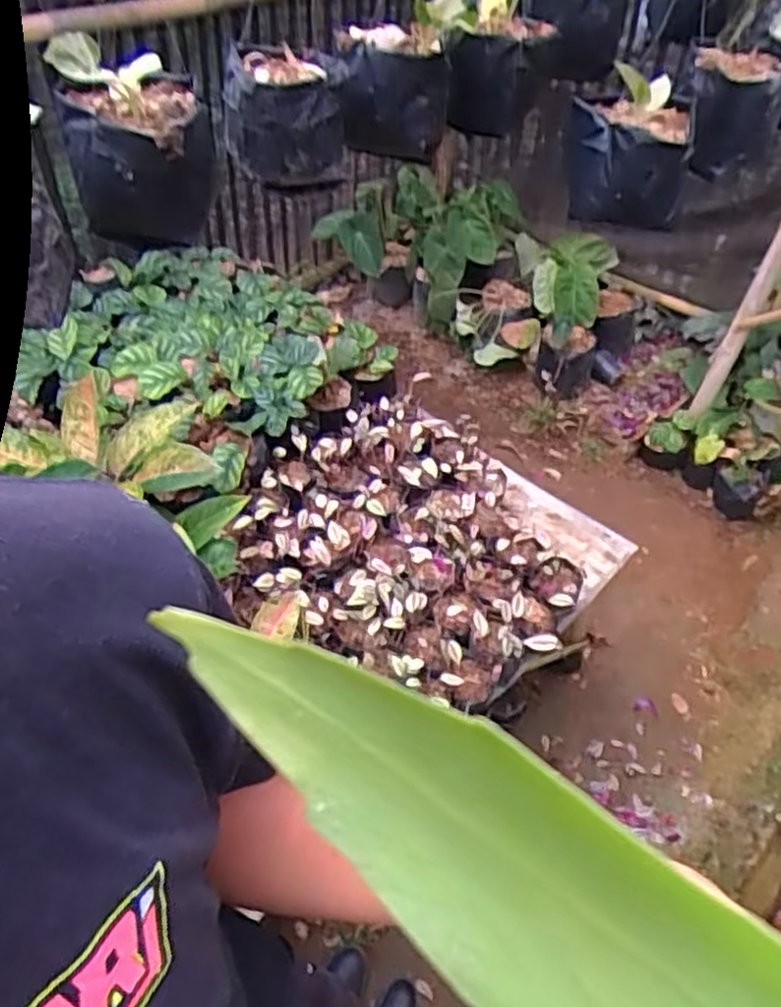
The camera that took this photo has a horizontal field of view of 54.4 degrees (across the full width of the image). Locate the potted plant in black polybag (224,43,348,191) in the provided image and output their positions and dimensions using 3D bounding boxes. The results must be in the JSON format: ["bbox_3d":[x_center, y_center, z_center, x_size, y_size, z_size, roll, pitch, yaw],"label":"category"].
[{"bbox_3d":[-0.131,-0.466,0.930,0.137,0.119,0.128,-7,49,-13],"label":"potted plant in black polybag"}]

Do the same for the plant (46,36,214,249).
[{"bbox_3d":[-0.265,-0.369,0.799,0.133,0.177,0.138,-11,50,-17],"label":"plant"}]

